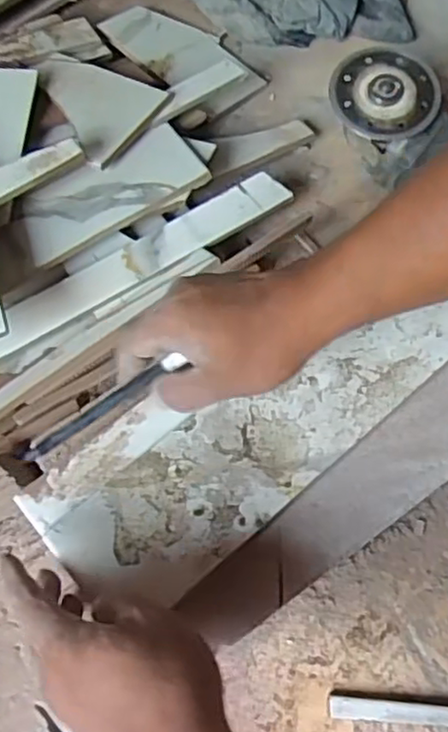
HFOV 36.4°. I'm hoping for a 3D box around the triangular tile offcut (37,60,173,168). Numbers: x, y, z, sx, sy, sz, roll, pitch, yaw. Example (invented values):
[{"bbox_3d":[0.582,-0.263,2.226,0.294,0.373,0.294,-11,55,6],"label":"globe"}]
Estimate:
[{"bbox_3d":[-0.131,-0.240,0.619,0.133,0.010,0.105,29,69,10],"label":"triangular tile offcut"}]

